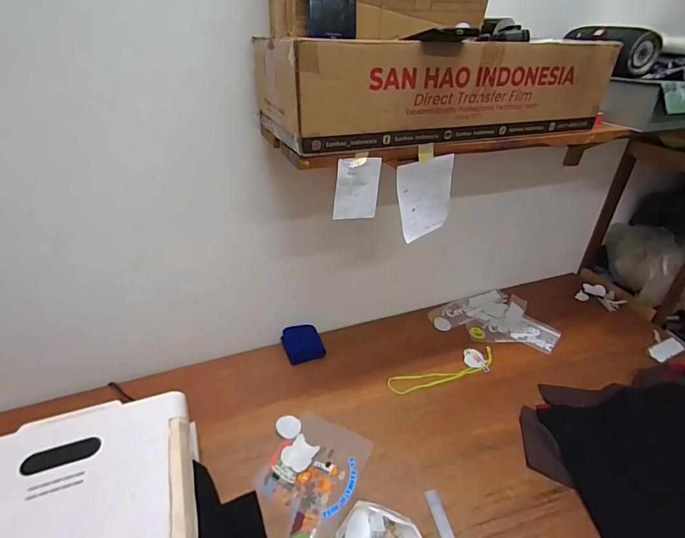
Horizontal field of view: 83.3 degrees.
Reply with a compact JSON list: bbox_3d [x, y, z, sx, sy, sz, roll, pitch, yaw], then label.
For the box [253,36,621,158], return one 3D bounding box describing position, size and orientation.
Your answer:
[{"bbox_3d":[0.175,-0.351,0.729,0.618,0.155,0.234,-12,35,-17],"label":"box"}]

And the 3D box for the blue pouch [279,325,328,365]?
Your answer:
[{"bbox_3d":[-0.119,0.221,1.156,0.111,0.033,0.127,-12,37,-19],"label":"blue pouch"}]

